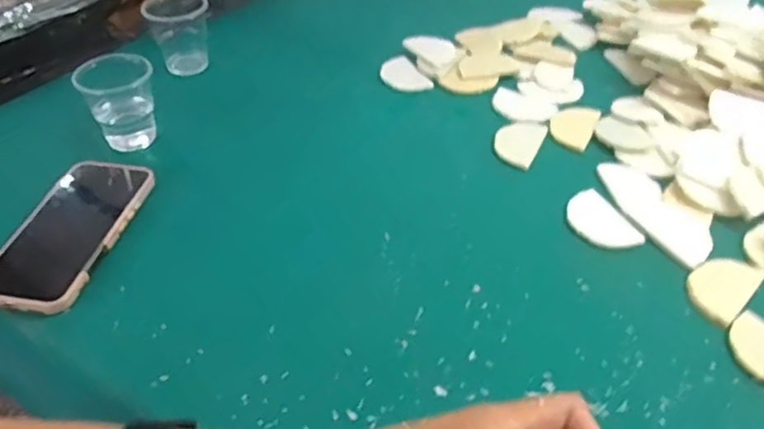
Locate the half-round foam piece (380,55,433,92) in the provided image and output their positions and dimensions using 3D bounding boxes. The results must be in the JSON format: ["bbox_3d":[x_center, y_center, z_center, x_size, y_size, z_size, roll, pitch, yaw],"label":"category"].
[{"bbox_3d":[0.024,-0.154,0.736,0.042,0.015,0.066,-22,46,-20],"label":"half-round foam piece"}]

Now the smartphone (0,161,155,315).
[{"bbox_3d":[-0.257,0.012,0.537,0.081,0.013,0.160,8,46,8],"label":"smartphone"}]

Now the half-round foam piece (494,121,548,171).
[{"bbox_3d":[0.132,-0.072,0.639,0.042,0.004,0.070,17,46,19],"label":"half-round foam piece"}]

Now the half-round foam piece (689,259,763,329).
[{"bbox_3d":[0.257,0.052,0.495,0.070,0.004,0.042,-35,52,-30],"label":"half-round foam piece"}]

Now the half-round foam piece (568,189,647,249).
[{"bbox_3d":[0.182,0.003,0.548,0.047,0.004,0.071,-16,44,-14],"label":"half-round foam piece"}]

